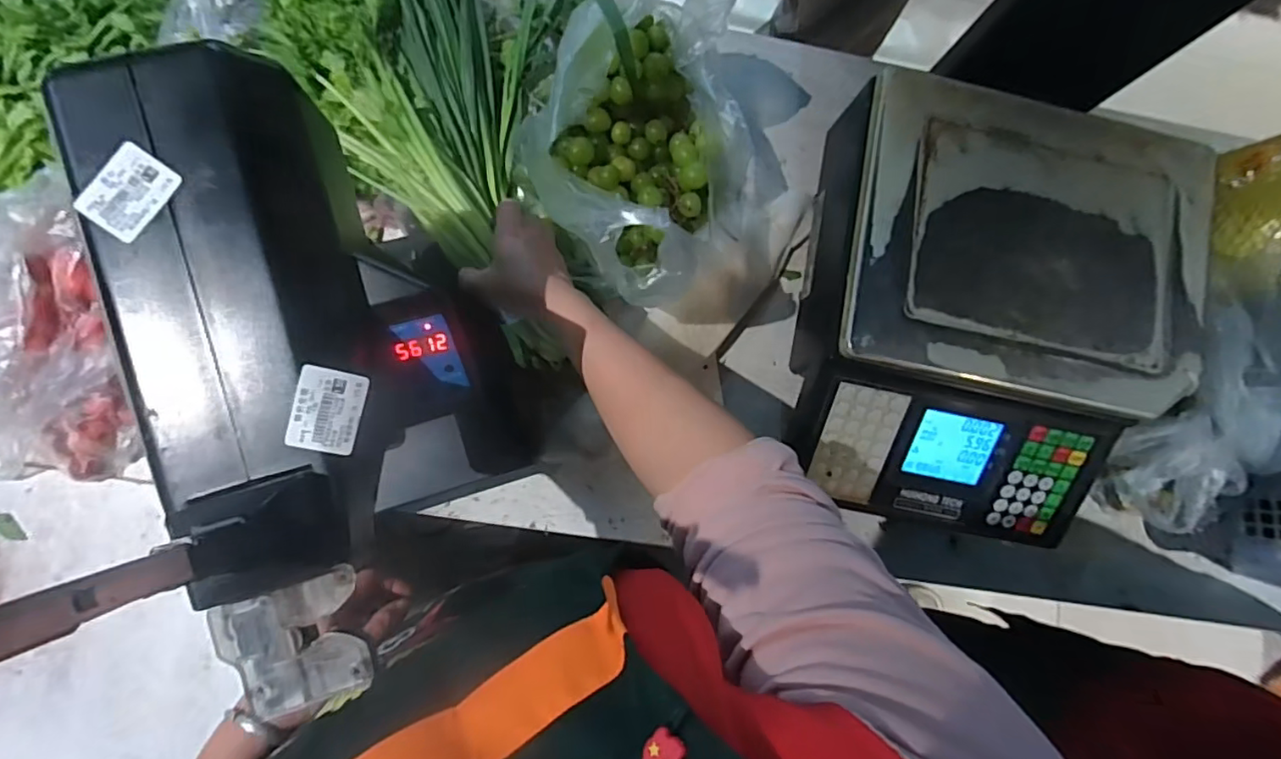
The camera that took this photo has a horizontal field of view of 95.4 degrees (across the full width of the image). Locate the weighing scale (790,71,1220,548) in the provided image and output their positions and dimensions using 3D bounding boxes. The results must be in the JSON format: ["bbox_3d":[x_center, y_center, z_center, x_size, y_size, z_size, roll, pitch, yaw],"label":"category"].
[{"bbox_3d":[0.347,-0.059,0.590,0.341,0.117,0.411,13,82,-4],"label":"weighing scale"}]

